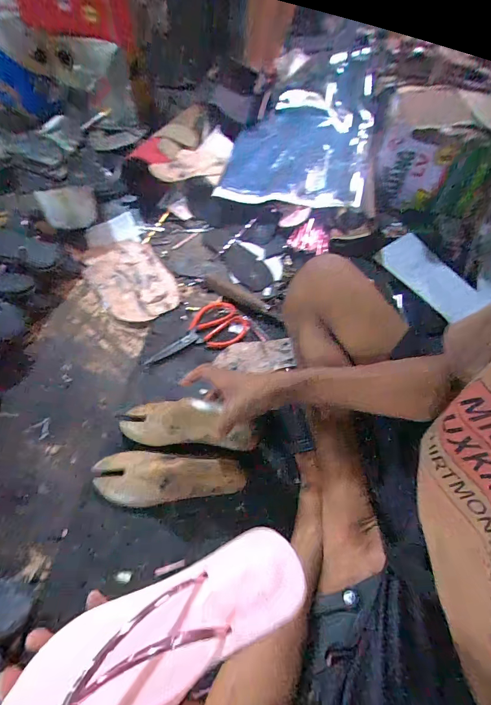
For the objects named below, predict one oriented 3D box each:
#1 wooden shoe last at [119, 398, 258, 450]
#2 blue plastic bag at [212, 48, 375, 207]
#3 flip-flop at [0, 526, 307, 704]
[{"bbox_3d":[-0.098,0.110,0.540,0.236,0.068,0.073,0,56,24],"label":"wooden shoe last"},{"bbox_3d":[0.149,-0.613,0.908,0.356,0.180,0.490,10,58,3],"label":"blue plastic bag"},{"bbox_3d":[-0.066,0.220,0.258,0.246,0.048,0.084,-23,61,-19],"label":"flip-flop"}]

